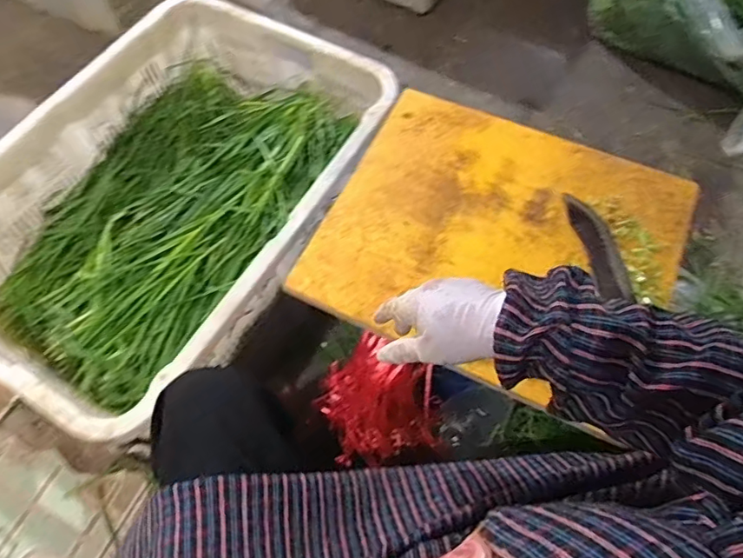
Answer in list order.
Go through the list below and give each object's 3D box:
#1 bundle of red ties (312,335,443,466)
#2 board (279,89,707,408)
[{"bbox_3d":[0.009,0.163,0.667,0.132,0.154,0.121,-21,64,-9],"label":"bundle of red ties"},{"bbox_3d":[0.160,-0.057,0.657,0.407,0.017,0.370,22,65,13],"label":"board"}]

